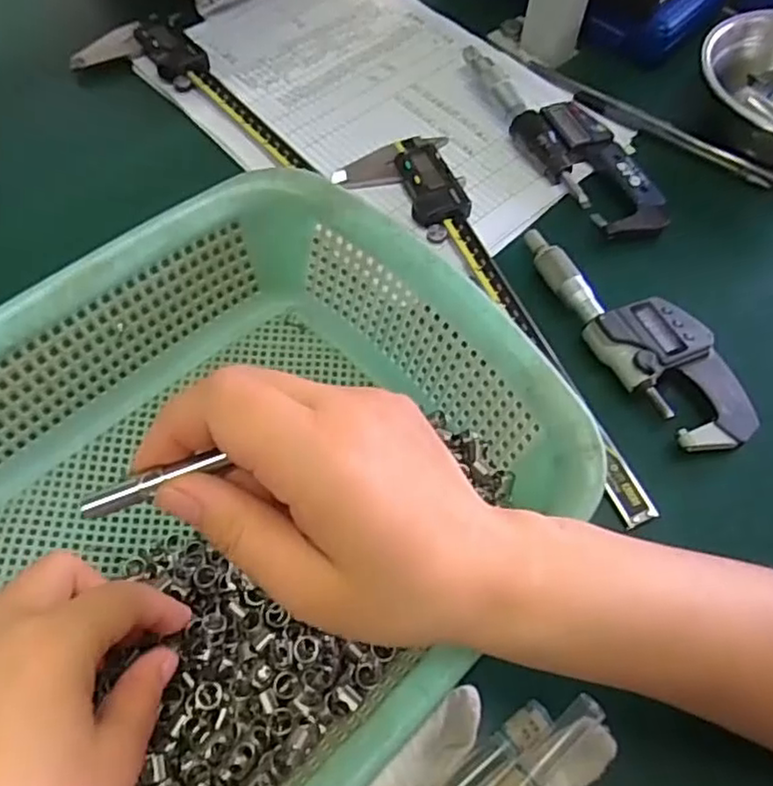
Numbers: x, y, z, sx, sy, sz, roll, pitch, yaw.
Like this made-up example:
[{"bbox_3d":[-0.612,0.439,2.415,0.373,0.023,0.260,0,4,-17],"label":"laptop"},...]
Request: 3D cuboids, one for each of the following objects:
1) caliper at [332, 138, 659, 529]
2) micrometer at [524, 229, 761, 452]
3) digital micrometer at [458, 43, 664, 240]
[{"bbox_3d":[0.064,-0.053,0.373,0.069,0.011,0.277,-24,64,-15],"label":"caliper"},{"bbox_3d":[0.138,-0.038,0.364,0.053,0.021,0.158,-27,65,-16],"label":"micrometer"},{"bbox_3d":[0.116,-0.171,0.439,0.051,0.023,0.180,-28,65,-17],"label":"digital micrometer"}]

